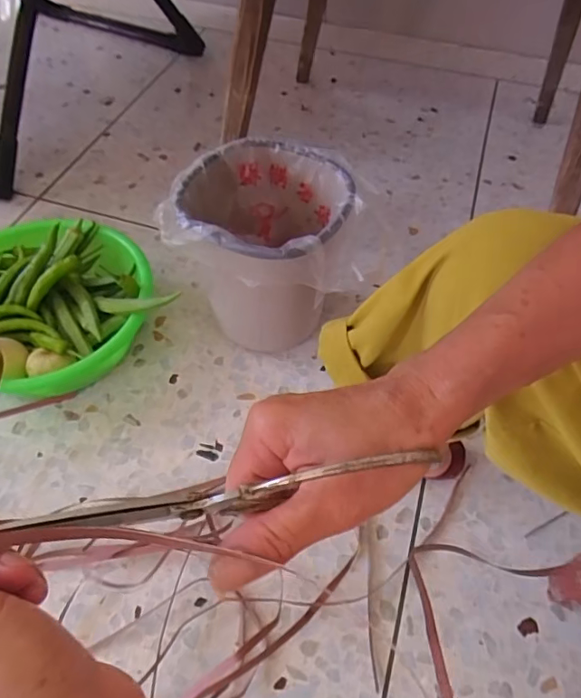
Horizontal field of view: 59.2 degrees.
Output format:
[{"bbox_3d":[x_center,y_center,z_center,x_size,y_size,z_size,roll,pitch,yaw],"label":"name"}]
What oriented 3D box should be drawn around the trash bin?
[{"bbox_3d":[-0.039,-0.140,0.798,0.231,0.266,0.225,20,56,13],"label":"trash bin"}]

